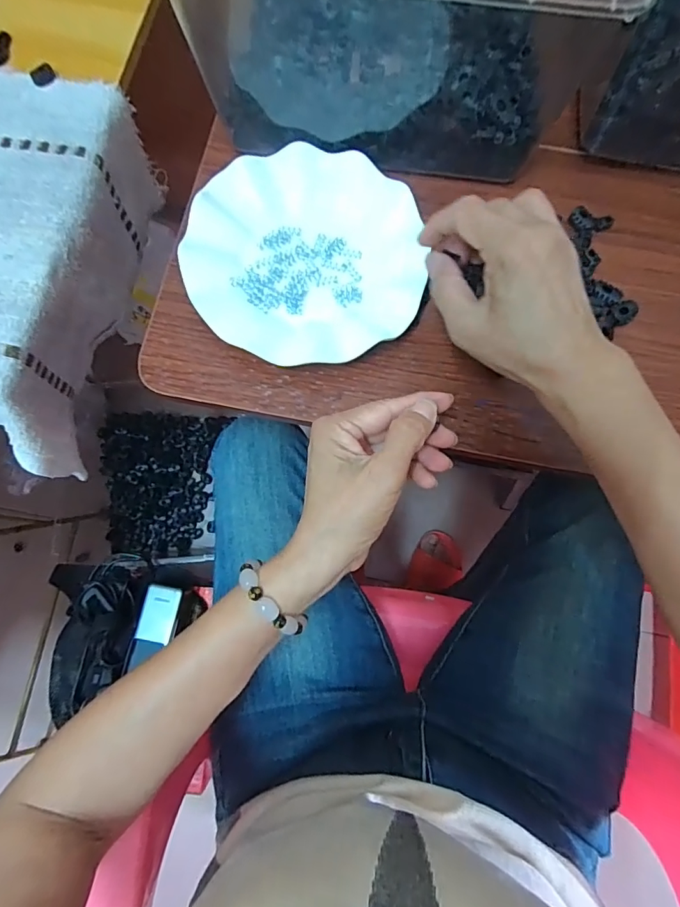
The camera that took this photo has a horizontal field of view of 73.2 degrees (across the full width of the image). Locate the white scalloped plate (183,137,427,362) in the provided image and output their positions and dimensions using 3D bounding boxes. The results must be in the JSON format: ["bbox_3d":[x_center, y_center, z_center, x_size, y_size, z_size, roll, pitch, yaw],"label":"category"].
[{"bbox_3d":[-0.027,-0.153,0.361,0.177,0.025,0.172,0,78,-1],"label":"white scalloped plate"}]

